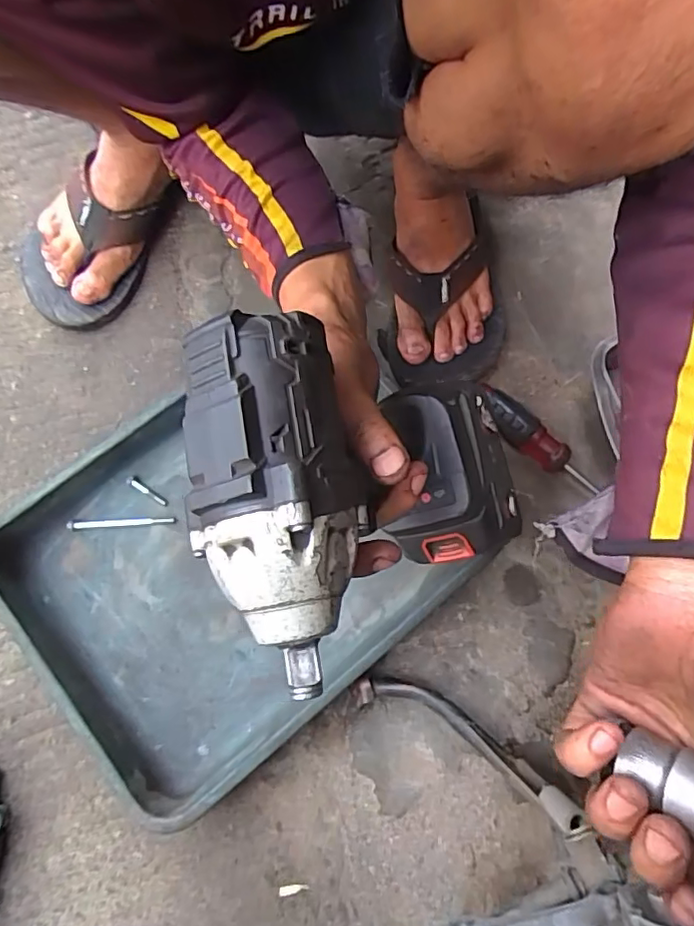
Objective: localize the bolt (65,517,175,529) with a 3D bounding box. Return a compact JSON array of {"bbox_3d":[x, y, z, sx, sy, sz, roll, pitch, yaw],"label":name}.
[{"bbox_3d":[-0.195,0.052,0.495,0.089,0.009,0.007,-3,78,-5],"label":"bolt"}]

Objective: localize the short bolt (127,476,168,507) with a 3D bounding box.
[{"bbox_3d":[-0.176,0.025,0.503,0.042,0.004,0.008,33,77,3],"label":"short bolt"}]

